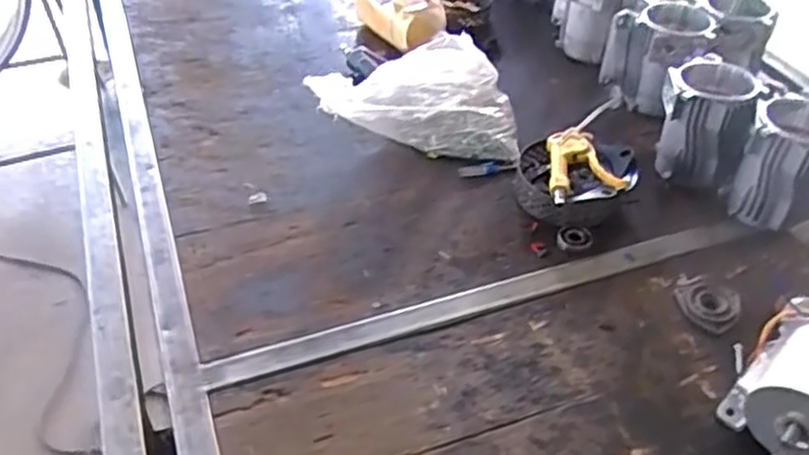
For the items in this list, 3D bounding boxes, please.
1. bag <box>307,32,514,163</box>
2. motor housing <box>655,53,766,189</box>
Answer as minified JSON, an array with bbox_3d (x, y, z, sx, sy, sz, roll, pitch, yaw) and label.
[{"bbox_3d":[0.021,-0.192,0.987,0.263,0.142,0.145,4,43,2],"label":"bag"},{"bbox_3d":[0.384,-0.134,0.931,0.114,0.136,0.114,19,46,18],"label":"motor housing"}]

